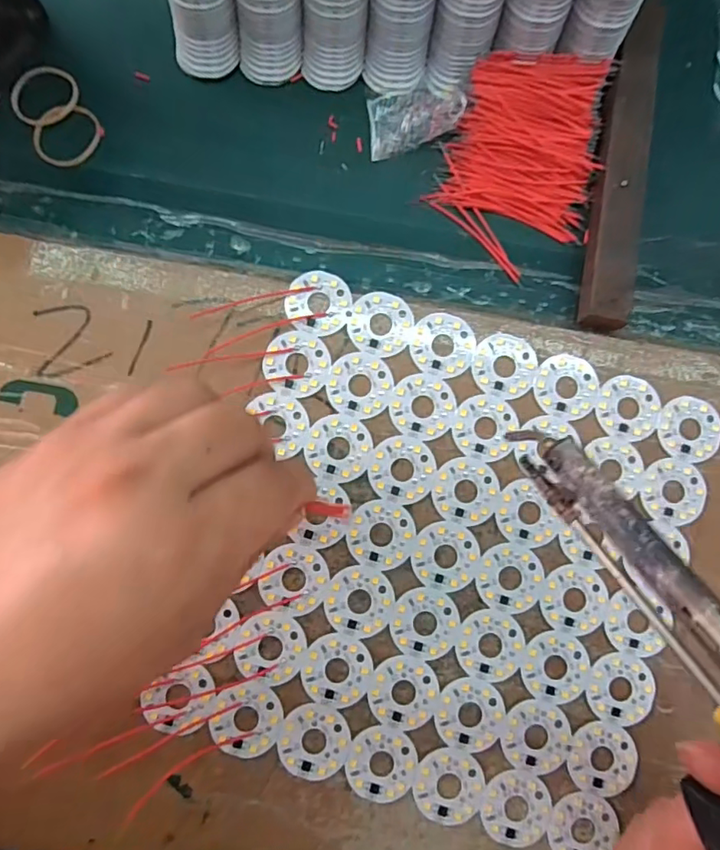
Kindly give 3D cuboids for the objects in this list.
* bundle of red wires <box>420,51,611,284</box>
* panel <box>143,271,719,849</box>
[{"bbox_3d":[0.079,-0.130,0.262,0.072,0.018,0.104,20,82,1],"label":"bundle of red wires"},{"bbox_3d":[0.039,0.061,0.243,0.203,0.007,0.208,18,82,0],"label":"panel"}]

